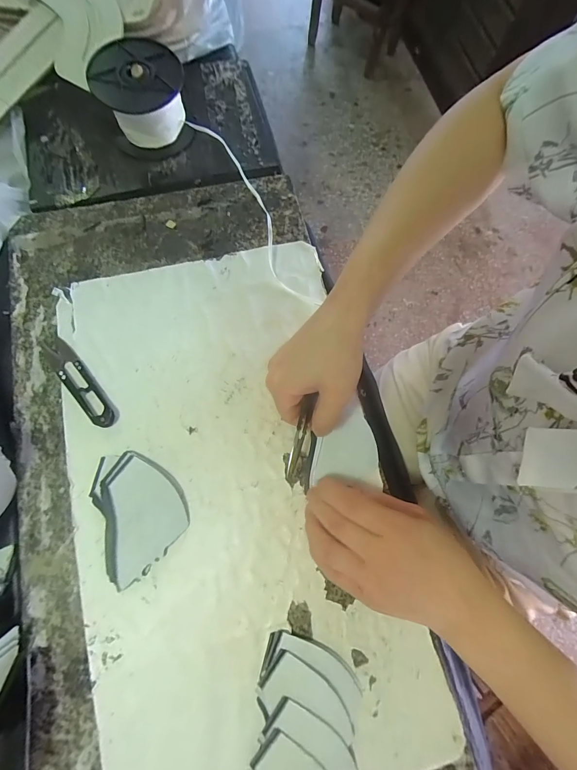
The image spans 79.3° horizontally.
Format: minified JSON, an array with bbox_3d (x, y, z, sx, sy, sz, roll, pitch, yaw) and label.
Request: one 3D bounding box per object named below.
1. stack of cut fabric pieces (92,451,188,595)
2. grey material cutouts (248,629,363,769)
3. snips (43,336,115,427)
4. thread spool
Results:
[{"bbox_3d":[-0.122,0.100,0.283,0.067,0.012,0.097,-22,77,-10],"label":"stack of cut fabric pieces"},{"bbox_3d":[0.010,0.266,0.242,0.072,0.011,0.151,8,74,-2],"label":"grey material cutouts"},{"bbox_3d":[-0.189,-0.004,0.313,0.023,0.007,0.100,-40,80,-13],"label":"snips"},{"bbox_3d":[-0.158,-0.314,0.383,0.090,0.058,0.094,1,74,-4],"label":"thread spool"}]

